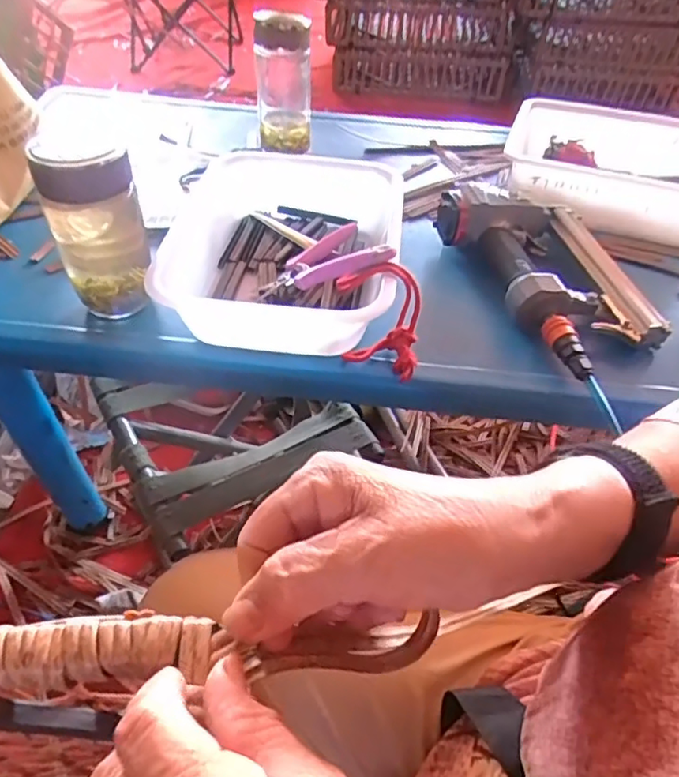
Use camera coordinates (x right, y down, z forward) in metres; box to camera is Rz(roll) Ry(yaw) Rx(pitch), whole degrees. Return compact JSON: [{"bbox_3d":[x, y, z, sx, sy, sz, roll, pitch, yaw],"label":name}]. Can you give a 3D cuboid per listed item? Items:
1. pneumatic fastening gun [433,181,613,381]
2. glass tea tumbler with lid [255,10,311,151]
[{"bbox_3d":[0.204,-0.126,0.588,0.110,0.048,0.277,-12,48,-14],"label":"pneumatic fastening gun"},{"bbox_3d":[-0.071,-0.392,0.746,0.069,0.159,0.063,-3,47,-6],"label":"glass tea tumbler with lid"}]

